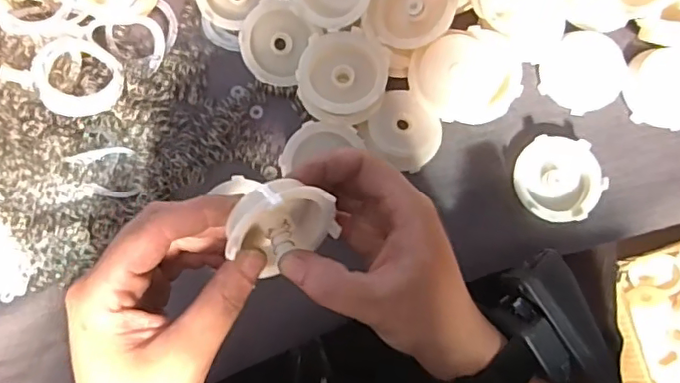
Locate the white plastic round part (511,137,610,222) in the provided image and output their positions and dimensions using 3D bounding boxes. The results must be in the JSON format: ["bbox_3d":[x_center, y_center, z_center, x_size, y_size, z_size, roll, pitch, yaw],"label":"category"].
[{"bbox_3d":[0.138,-0.007,0.363,0.053,0.018,0.053,0,79,0],"label":"white plastic round part"}]

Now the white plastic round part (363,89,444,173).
[{"bbox_3d":[0.042,-0.038,0.365,0.046,0.016,0.046,-1,104,-3],"label":"white plastic round part"}]

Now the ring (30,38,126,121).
[{"bbox_3d":[-0.173,-0.079,0.375,0.054,0.009,0.057,0,79,0],"label":"ring"}]

